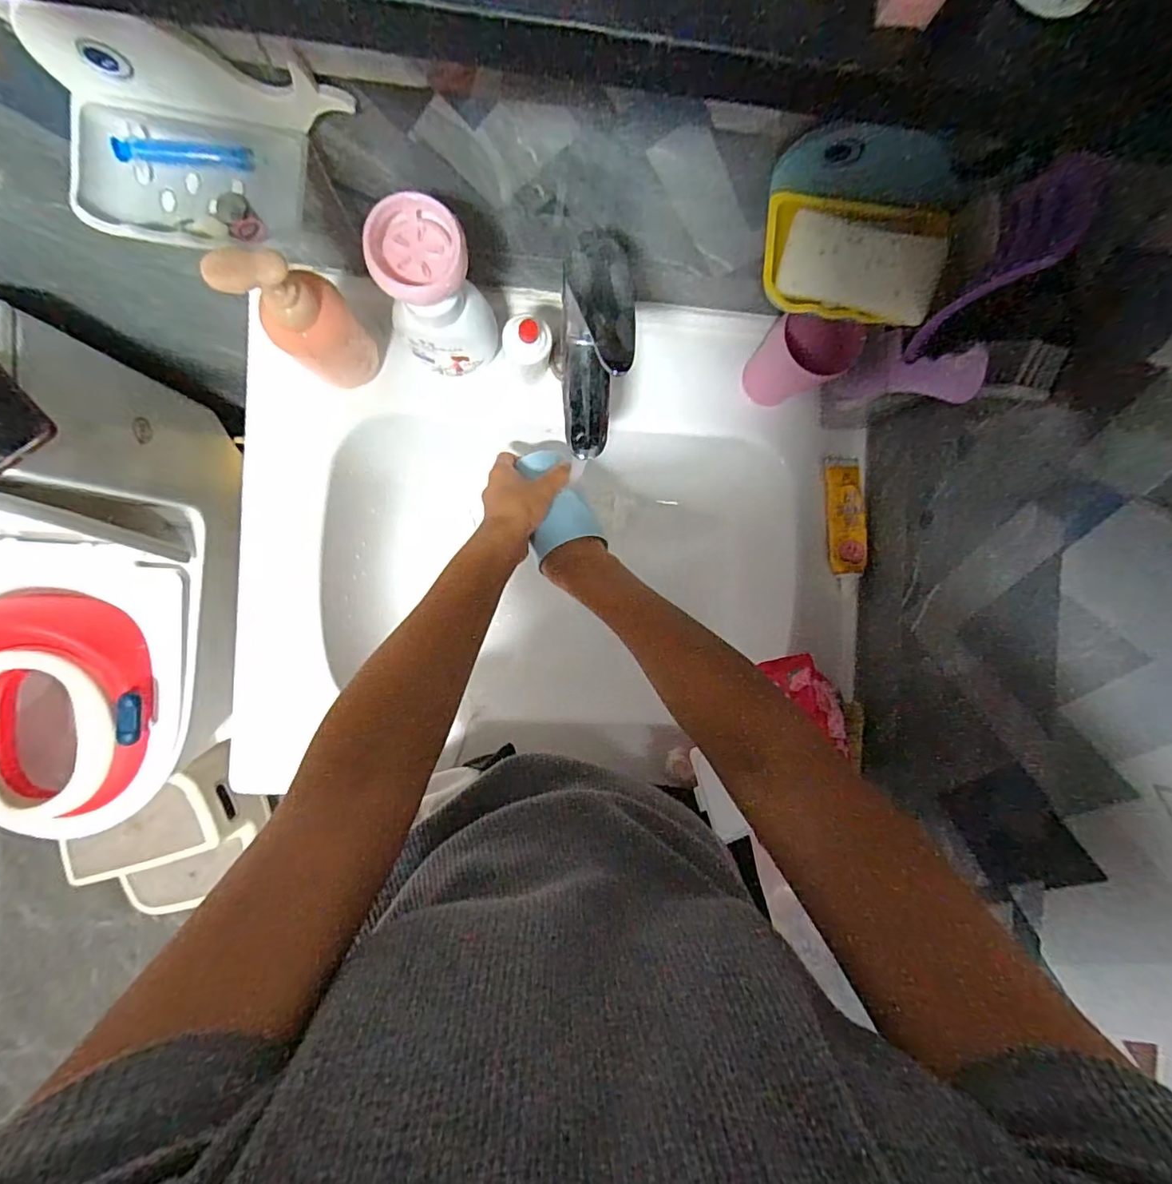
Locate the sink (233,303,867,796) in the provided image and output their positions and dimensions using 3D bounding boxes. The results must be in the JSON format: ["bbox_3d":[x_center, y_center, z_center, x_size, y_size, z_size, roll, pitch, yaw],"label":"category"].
[{"bbox_3d":[-0.025,-0.055,0.587,0.589,0.146,0.446,3,90,-6],"label":"sink"}]

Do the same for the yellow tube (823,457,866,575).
[{"bbox_3d":[0.264,-0.077,0.548,0.035,0.015,0.117,-4,91,-6],"label":"yellow tube"}]

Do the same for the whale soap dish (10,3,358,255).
[{"bbox_3d":[-0.225,-0.256,0.312,0.151,0.070,0.093,8,90,-6],"label":"whale soap dish"}]

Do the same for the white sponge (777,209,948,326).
[{"bbox_3d":[0.186,-0.220,0.371,0.102,0.024,0.050,16,117,0],"label":"white sponge"}]

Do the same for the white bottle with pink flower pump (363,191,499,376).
[{"bbox_3d":[-0.115,-0.224,0.422,0.076,0.150,0.059,25,88,-6],"label":"white bottle with pink flower pump"}]

